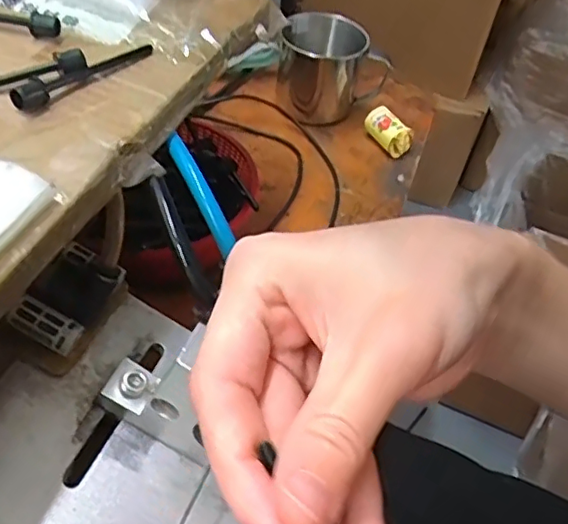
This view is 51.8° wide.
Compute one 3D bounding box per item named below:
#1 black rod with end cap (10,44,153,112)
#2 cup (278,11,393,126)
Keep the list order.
[{"bbox_3d":[-0.085,-0.084,0.251,0.011,0.012,0.075,25,49,17],"label":"black rod with end cap"},{"bbox_3d":[0.040,-0.169,0.510,0.082,0.075,0.082,3,46,-4],"label":"cup"}]

